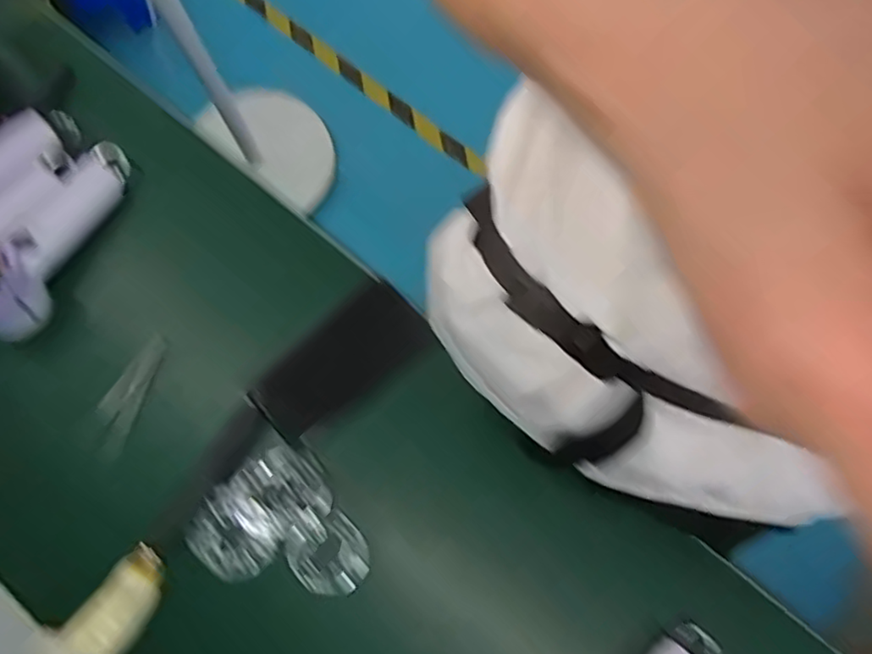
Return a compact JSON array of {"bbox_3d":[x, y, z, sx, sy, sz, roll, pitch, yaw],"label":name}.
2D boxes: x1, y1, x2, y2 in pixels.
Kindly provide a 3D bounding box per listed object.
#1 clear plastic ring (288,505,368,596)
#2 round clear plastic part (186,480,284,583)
[{"bbox_3d":[-0.089,0.184,0.530,0.062,0.008,0.066,0,75,0],"label":"clear plastic ring"},{"bbox_3d":[-0.166,0.169,0.525,0.073,0.010,0.067,42,79,10],"label":"round clear plastic part"}]

